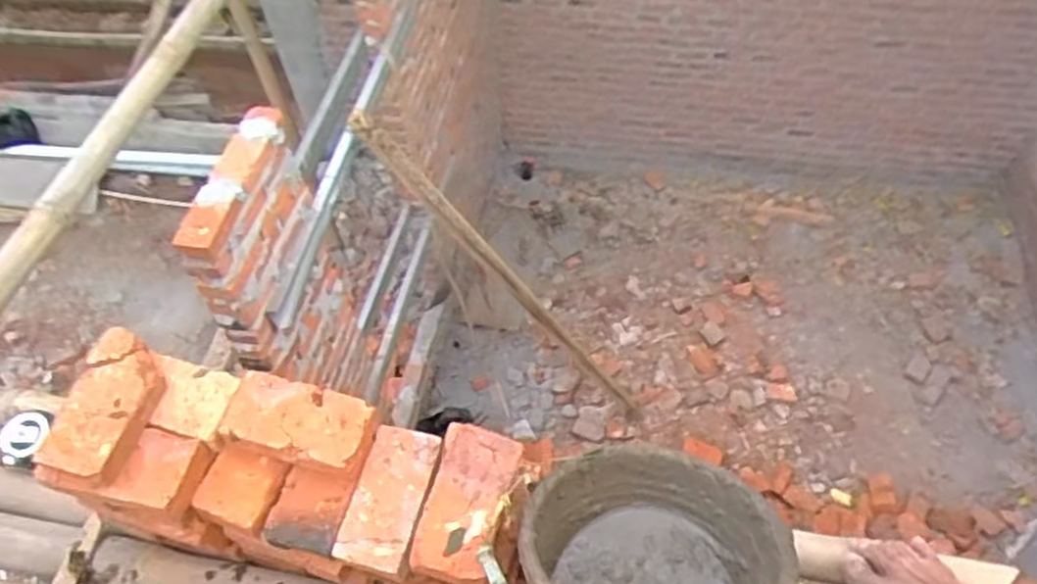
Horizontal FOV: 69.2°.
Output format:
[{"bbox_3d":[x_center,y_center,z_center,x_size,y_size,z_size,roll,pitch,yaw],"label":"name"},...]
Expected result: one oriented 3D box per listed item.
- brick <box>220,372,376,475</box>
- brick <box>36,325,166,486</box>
[{"bbox_3d":[-0.247,0.149,0.854,0.164,0.046,0.081,9,54,10],"label":"brick"},{"bbox_3d":[-0.450,0.126,0.832,0.088,0.048,0.162,7,54,8],"label":"brick"}]

